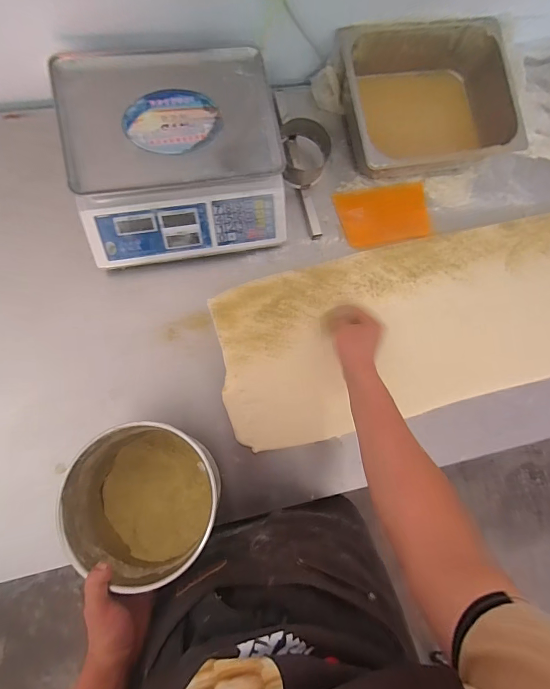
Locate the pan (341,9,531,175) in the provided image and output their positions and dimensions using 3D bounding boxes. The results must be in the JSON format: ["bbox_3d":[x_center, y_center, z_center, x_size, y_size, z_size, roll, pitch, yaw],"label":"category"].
[{"bbox_3d":[0.294,-0.468,0.725,0.337,0.089,0.279,-15,86,-10],"label":"pan"}]

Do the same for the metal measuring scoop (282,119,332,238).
[{"bbox_3d":[0.061,-0.318,0.709,0.089,0.029,0.219,-1,85,-8],"label":"metal measuring scoop"}]

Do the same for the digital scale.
[{"bbox_3d":[-0.164,-0.321,0.640,0.330,0.110,0.326,-10,87,-8],"label":"digital scale"}]

